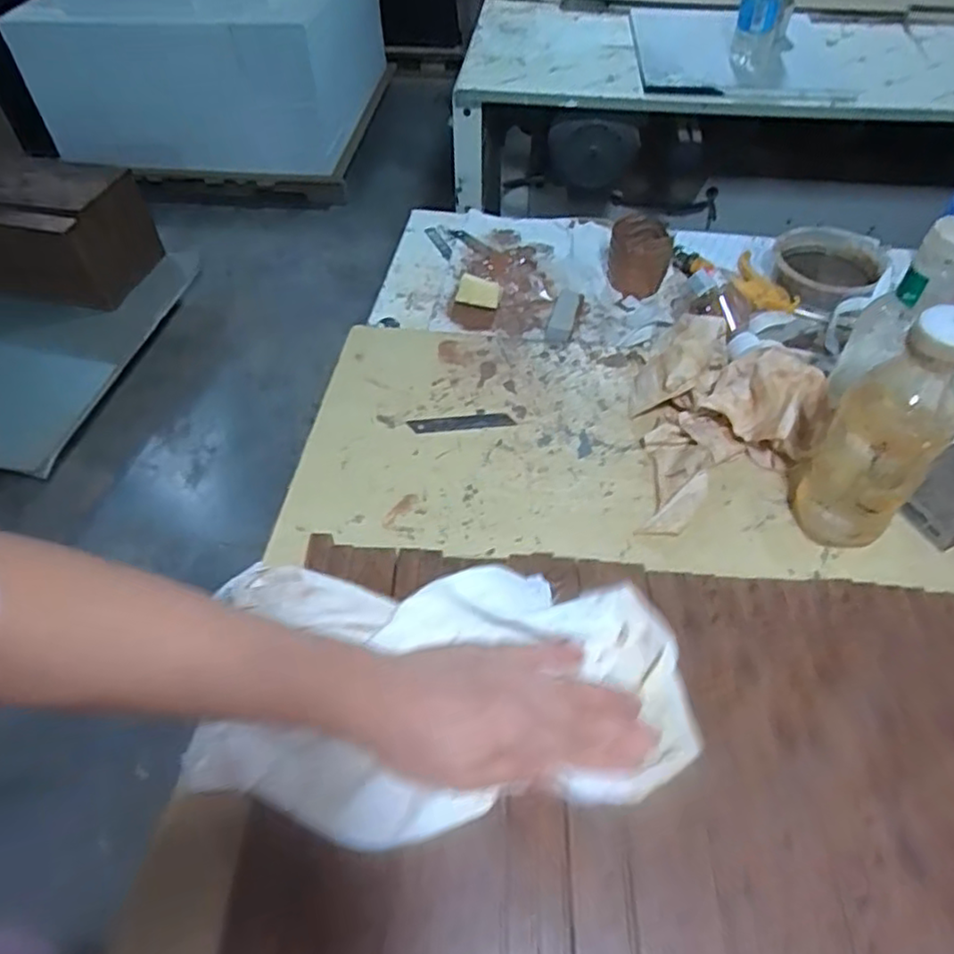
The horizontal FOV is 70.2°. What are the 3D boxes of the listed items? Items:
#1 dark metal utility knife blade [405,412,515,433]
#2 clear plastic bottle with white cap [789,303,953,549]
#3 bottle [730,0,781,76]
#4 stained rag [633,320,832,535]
[{"bbox_3d":[-0.015,-0.052,0.651,0.099,0.004,0.019,-5,51,-3],"label":"dark metal utility knife blade"},{"bbox_3d":[0.291,-0.032,0.486,0.073,0.207,0.076,30,58,23],"label":"clear plastic bottle with white cap"},{"bbox_3d":[0.462,-0.780,1.096,0.070,0.221,0.069,17,54,14],"label":"bottle"},{"bbox_3d":[0.203,-0.068,0.615,0.188,0.069,0.203,-24,55,-17],"label":"stained rag"}]

